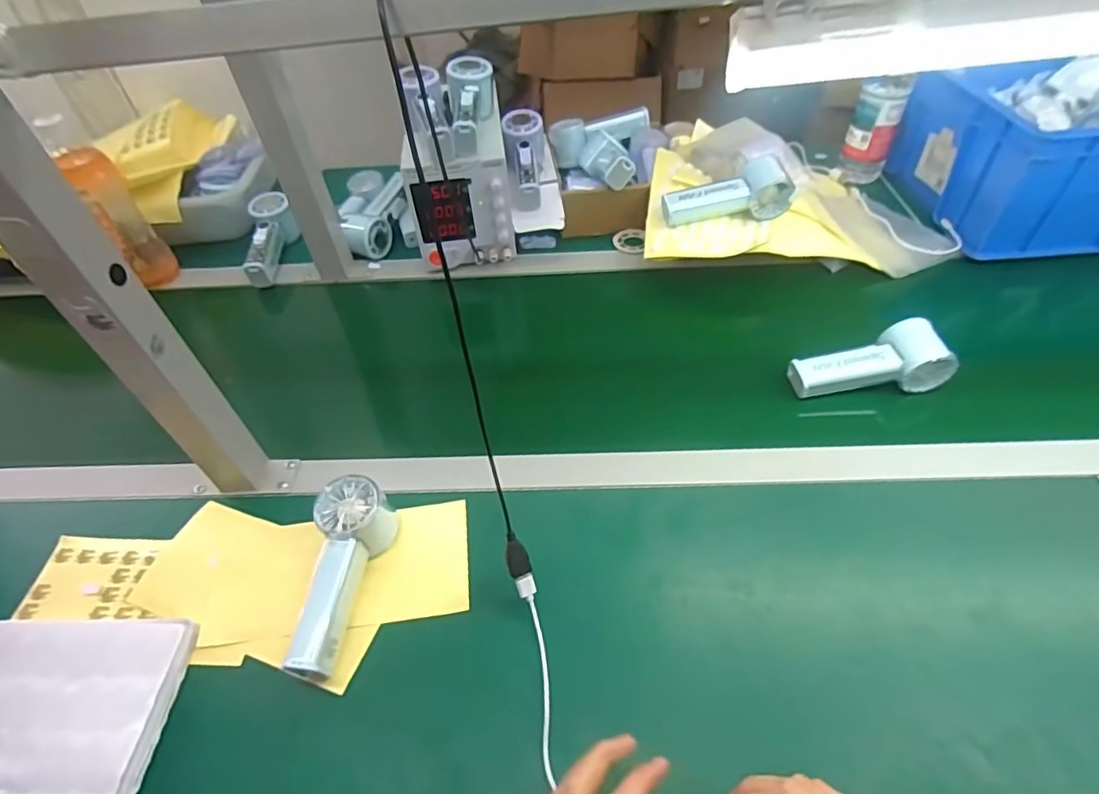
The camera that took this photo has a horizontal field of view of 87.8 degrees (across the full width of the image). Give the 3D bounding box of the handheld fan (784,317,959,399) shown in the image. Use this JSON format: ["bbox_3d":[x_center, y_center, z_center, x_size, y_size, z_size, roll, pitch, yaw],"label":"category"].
[{"bbox_3d":[0.329,-0.035,0.589,0.147,0.050,0.069,-11,49,-7],"label":"handheld fan"}]

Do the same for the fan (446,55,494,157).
[{"bbox_3d":[-0.098,-0.359,0.701,0.056,0.060,0.147,-3,47,-1],"label":"fan"}]

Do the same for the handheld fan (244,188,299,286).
[{"bbox_3d":[-0.396,-0.230,0.815,0.061,0.054,0.163,-12,47,-10],"label":"handheld fan"}]

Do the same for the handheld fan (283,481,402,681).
[{"bbox_3d":[-0.171,0.143,0.463,0.056,0.062,0.147,3,47,5],"label":"handheld fan"}]

